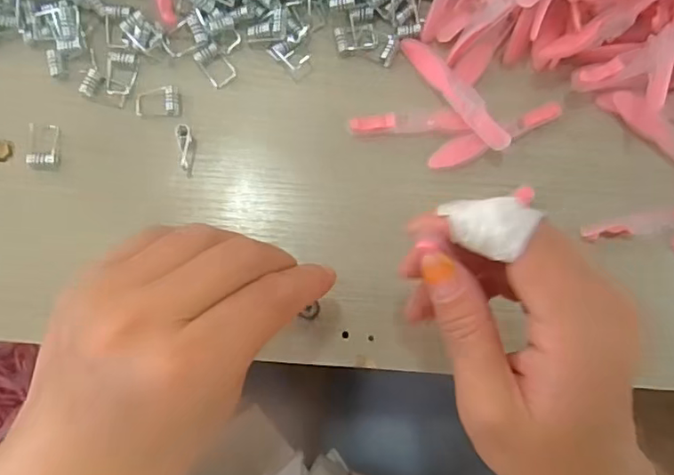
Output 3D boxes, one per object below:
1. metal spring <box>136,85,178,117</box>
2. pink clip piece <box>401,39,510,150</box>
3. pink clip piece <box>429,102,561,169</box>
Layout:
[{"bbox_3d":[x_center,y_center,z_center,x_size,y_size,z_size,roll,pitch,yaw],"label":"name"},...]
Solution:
[{"bbox_3d":[-0.095,-0.072,0.290,0.023,0.004,0.016,-1,81,-4],"label":"metal spring"},{"bbox_3d":[0.064,-0.078,0.296,0.014,0.006,0.079,-44,75,24],"label":"pink clip piece"},{"bbox_3d":[0.088,-0.055,0.302,0.079,0.008,0.013,-22,83,-7],"label":"pink clip piece"}]

